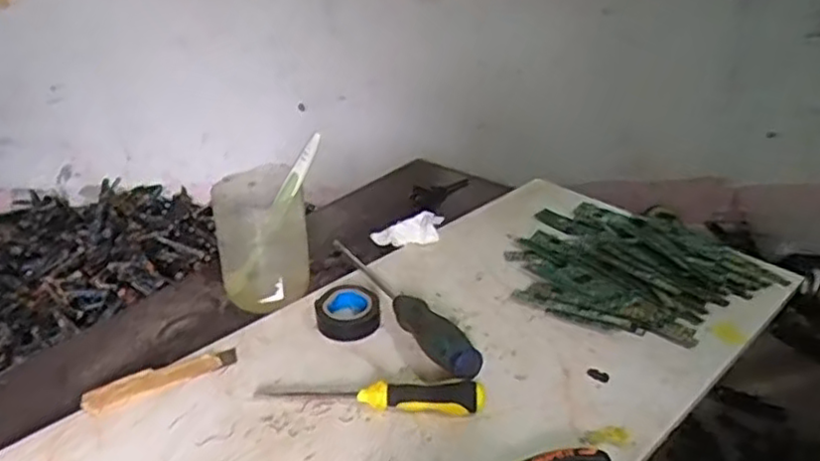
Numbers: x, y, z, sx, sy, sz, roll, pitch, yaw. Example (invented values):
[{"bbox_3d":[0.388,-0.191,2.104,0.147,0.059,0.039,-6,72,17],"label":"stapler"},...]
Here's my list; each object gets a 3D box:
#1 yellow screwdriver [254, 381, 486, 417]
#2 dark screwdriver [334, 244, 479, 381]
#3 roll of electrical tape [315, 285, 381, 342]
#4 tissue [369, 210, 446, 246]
[{"bbox_3d":[-0.028,0.113,0.488,0.158,0.024,0.024,3,28,6],"label":"yellow screwdriver"},{"bbox_3d":[-0.014,0.049,0.583,0.029,0.031,0.240,-15,32,-26],"label":"dark screwdriver"},{"bbox_3d":[-0.051,0.066,0.572,0.053,0.022,0.056,0,28,0],"label":"roll of electrical tape"},{"bbox_3d":[-0.003,0.001,0.688,0.073,0.021,0.030,-15,29,8],"label":"tissue"}]

